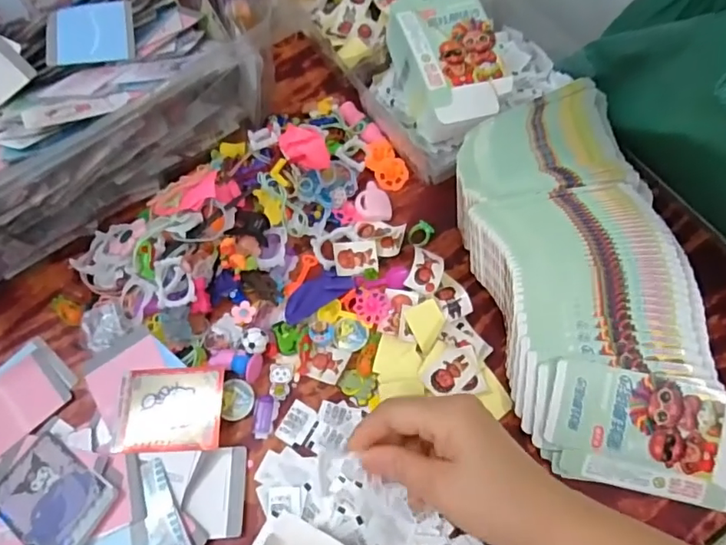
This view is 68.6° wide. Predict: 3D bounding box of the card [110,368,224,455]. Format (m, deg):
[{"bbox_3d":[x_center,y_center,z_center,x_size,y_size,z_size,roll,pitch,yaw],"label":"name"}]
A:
[{"bbox_3d":[-0.152,0.106,0.415,0.084,0.013,0.062,-2,63,2],"label":"card"}]

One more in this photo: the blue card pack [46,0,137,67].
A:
[{"bbox_3d":[-0.280,-0.245,0.547,0.087,0.011,0.061,-7,87,-5],"label":"blue card pack"}]

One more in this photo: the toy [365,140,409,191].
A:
[{"bbox_3d":[0.021,-0.107,0.525,0.032,0.007,0.057,-35,74,6],"label":"toy"}]

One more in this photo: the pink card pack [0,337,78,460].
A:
[{"bbox_3d":[-0.294,0.107,0.442,0.075,0.004,0.097,35,69,19],"label":"pink card pack"}]

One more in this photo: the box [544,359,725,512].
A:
[{"bbox_3d":[0.209,0.117,0.386,0.144,0.008,0.085,10,91,6],"label":"box"}]

